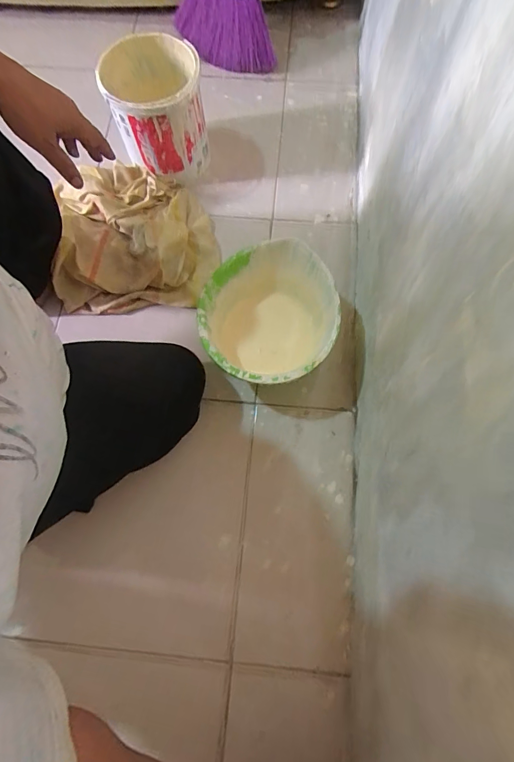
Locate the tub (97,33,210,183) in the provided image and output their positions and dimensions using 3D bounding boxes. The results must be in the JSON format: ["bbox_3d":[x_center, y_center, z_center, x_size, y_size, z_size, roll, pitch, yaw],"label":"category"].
[{"bbox_3d":[-0.195,-0.537,0.750,0.177,0.185,0.191,0,75,1],"label":"tub"}]

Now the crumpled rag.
[{"bbox_3d":[-0.248,-0.307,0.745,0.324,0.073,0.338,-4,75,0],"label":"crumpled rag"}]

